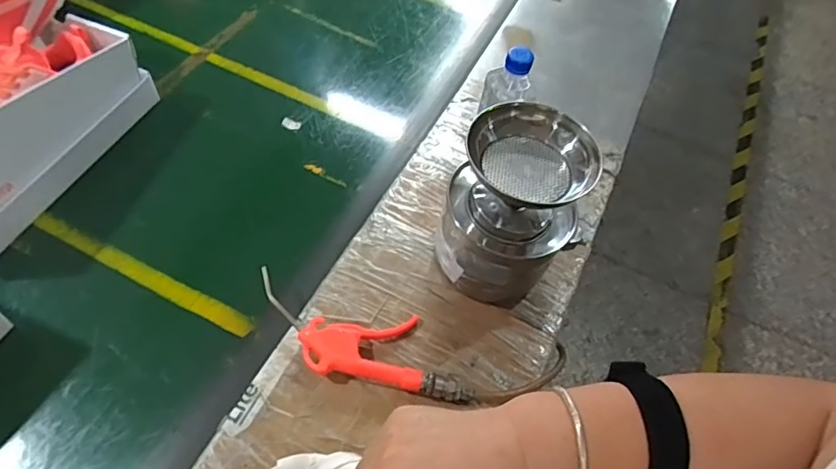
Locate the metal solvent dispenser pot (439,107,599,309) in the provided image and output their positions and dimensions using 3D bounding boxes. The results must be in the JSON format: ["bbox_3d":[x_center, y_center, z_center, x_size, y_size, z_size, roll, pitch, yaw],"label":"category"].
[{"bbox_3d":[0.100,-0.016,0.554,0.132,0.212,0.107,-14,60,-15],"label":"metal solvent dispenser pot"}]

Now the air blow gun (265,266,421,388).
[{"bbox_3d":[-0.084,0.102,0.559,0.192,0.031,0.100,10,57,0],"label":"air blow gun"}]

